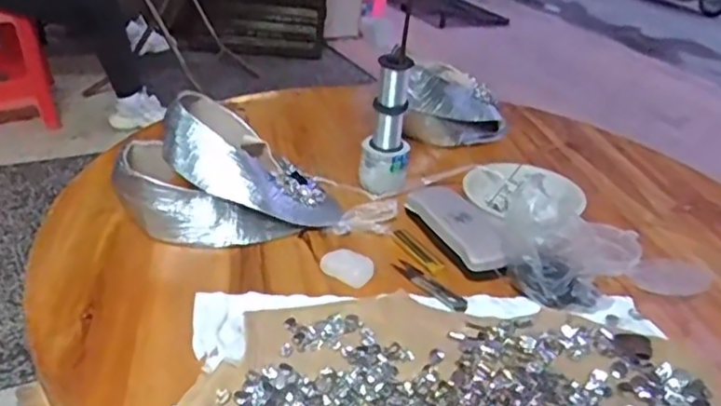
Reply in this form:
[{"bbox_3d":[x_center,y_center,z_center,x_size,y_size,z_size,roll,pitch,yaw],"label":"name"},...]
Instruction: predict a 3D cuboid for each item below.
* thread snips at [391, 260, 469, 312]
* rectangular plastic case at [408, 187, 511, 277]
[{"bbox_3d":[0.072,0.086,0.674,0.025,0.013,0.097,-19,43,-39],"label":"thread snips"},{"bbox_3d":[0.116,0.029,0.739,0.069,0.033,0.156,-10,38,-30],"label":"rectangular plastic case"}]

